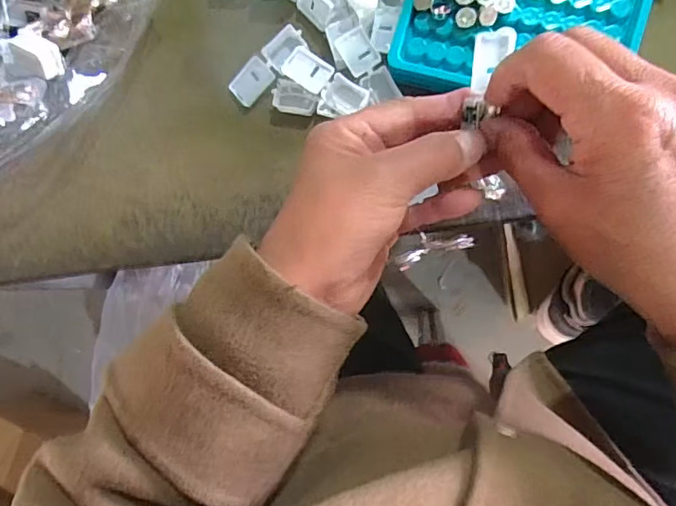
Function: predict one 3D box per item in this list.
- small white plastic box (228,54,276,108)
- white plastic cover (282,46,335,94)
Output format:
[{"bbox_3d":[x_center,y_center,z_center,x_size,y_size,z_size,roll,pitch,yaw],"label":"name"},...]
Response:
[{"bbox_3d":[-0.055,-0.108,0.324,0.028,0.004,0.021,-45,83,3],"label":"small white plastic box"},{"bbox_3d":[-0.018,-0.111,0.312,0.028,0.006,0.020,33,91,7],"label":"white plastic cover"}]

